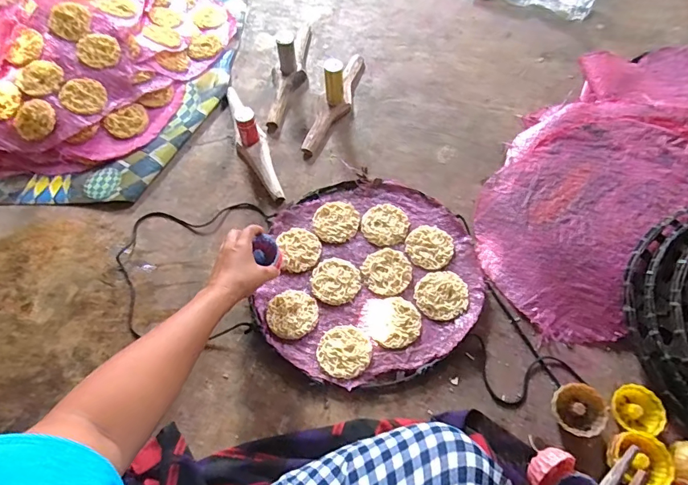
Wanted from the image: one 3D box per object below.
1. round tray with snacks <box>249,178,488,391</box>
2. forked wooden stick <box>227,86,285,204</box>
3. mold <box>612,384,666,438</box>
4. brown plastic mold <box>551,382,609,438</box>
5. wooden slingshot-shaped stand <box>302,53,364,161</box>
[{"bbox_3d":[0.042,0.049,0.670,0.332,0.018,0.337,0,64,1],"label":"round tray with snacks"},{"bbox_3d":[-0.178,-0.208,0.783,0.052,0.074,0.295,-19,65,-8],"label":"forked wooden stick"},{"bbox_3d":[0.390,0.219,0.558,0.057,0.020,0.058,4,69,30],"label":"mold"},{"bbox_3d":[0.310,0.220,0.560,0.063,0.032,0.063,-4,75,14],"label":"brown plastic mold"},{"bbox_3d":[-0.015,-0.299,0.810,0.062,0.098,0.282,17,65,9],"label":"wooden slingshot-shaped stand"}]

